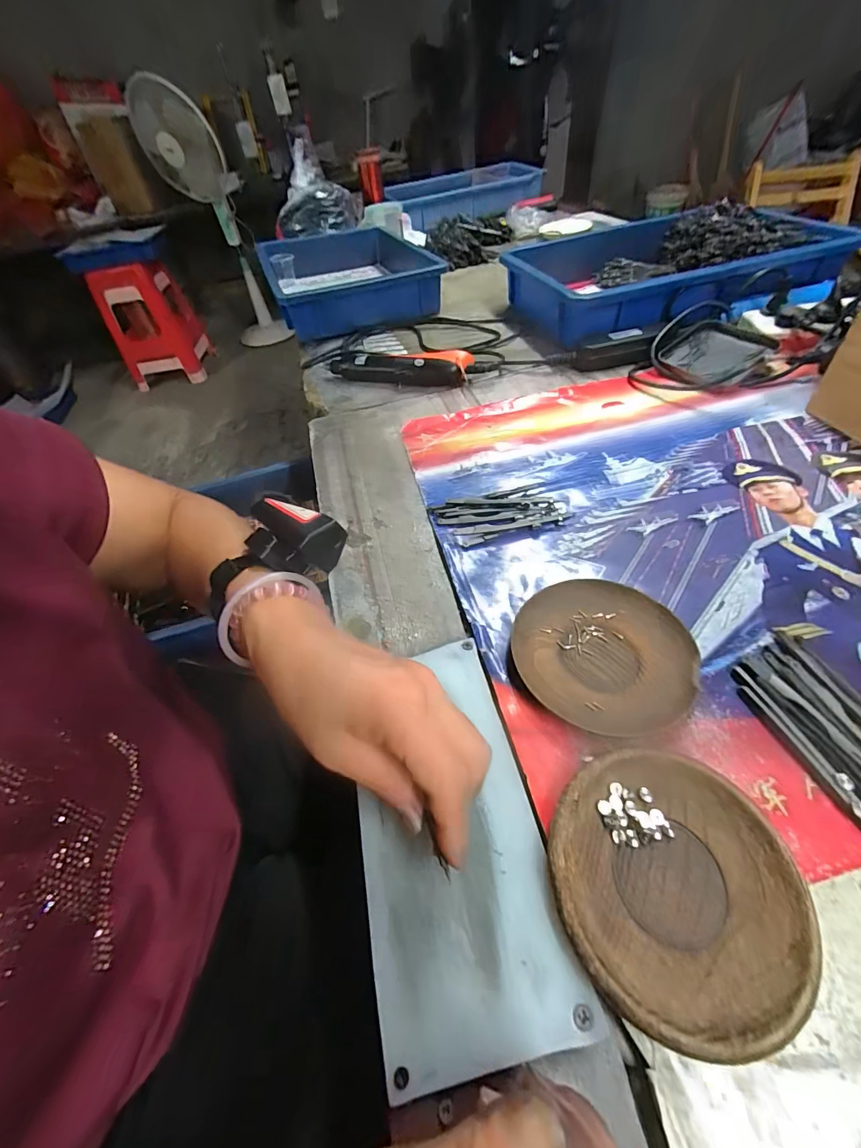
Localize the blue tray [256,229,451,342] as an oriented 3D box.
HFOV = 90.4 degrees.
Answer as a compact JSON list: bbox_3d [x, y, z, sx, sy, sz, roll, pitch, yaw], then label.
[{"bbox_3d":[-0.166,-0.615,0.868,0.314,0.064,0.480,-19,49,-8],"label":"blue tray"}]

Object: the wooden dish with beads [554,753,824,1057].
[{"bbox_3d":[0.114,0.145,0.206,0.111,0.015,0.106,-4,49,5],"label":"wooden dish with beads"}]

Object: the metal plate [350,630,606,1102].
[{"bbox_3d":[0.008,0.130,0.236,0.092,0.006,0.196,-13,49,-5],"label":"metal plate"}]

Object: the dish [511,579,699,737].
[{"bbox_3d":[0.115,0.051,0.289,0.111,0.015,0.111,-4,49,5],"label":"dish"}]

